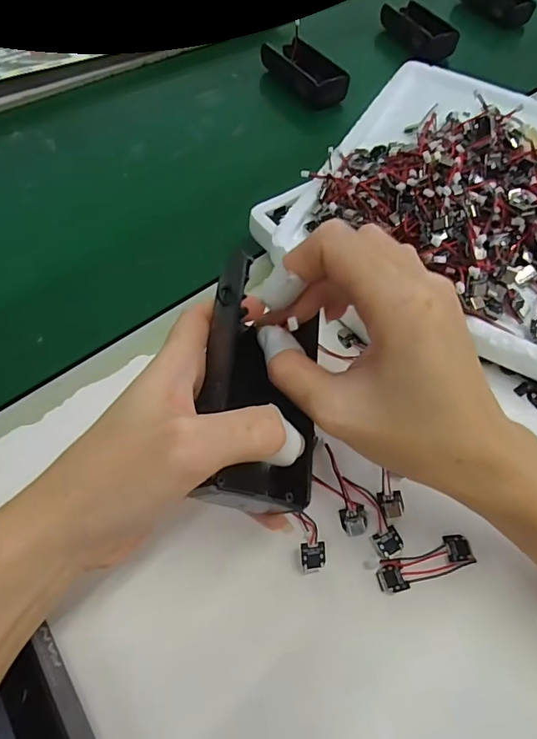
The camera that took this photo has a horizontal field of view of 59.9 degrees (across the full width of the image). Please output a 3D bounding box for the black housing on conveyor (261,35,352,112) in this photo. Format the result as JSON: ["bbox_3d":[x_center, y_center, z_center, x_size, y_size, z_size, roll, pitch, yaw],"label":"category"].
[{"bbox_3d":[0.039,-0.318,0.504,0.051,0.034,0.110,-26,62,-20],"label":"black housing on conveyor"}]

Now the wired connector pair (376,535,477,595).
[{"bbox_3d":[0.076,0.093,0.224,0.049,0.004,0.015,-14,58,-14],"label":"wired connector pair"}]

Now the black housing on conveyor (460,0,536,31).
[{"bbox_3d":[0.308,-0.507,0.643,0.047,0.034,0.114,-27,62,-21],"label":"black housing on conveyor"}]

